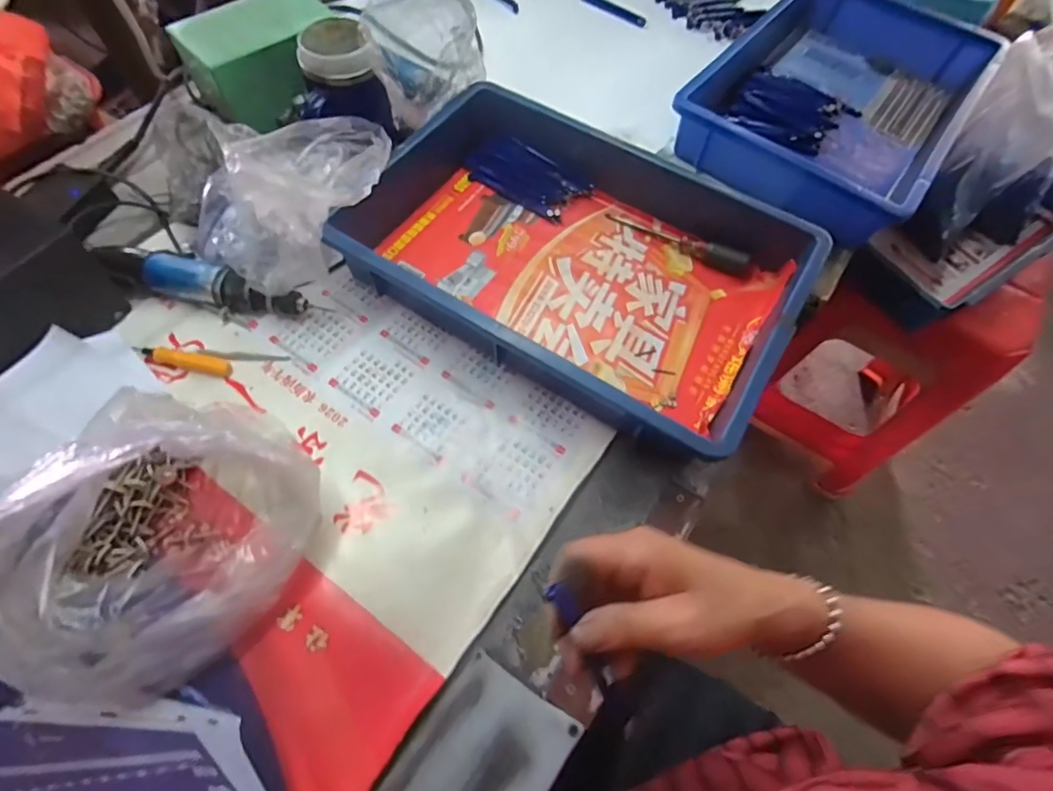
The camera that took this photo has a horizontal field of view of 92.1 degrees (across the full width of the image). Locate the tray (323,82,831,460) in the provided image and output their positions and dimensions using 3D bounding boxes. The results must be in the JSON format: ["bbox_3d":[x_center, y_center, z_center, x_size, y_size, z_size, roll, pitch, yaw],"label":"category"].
[{"bbox_3d":[0.050,-0.151,0.523,0.425,0.080,0.303,31,66,13],"label":"tray"}]

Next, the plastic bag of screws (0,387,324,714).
[{"bbox_3d":[-0.265,0.099,0.365,0.180,0.107,0.226,19,64,7],"label":"plastic bag of screws"}]

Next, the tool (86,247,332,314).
[{"bbox_3d":[-0.311,-0.112,0.504,0.219,0.045,0.052,12,63,3],"label":"tool"}]

